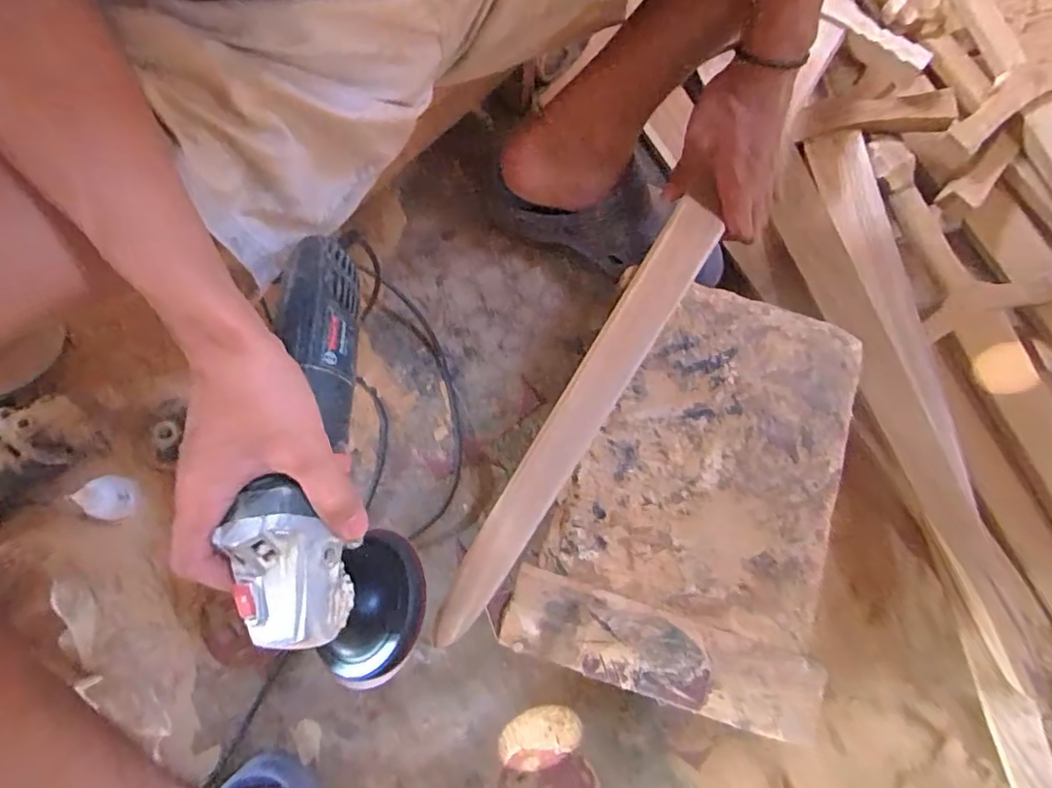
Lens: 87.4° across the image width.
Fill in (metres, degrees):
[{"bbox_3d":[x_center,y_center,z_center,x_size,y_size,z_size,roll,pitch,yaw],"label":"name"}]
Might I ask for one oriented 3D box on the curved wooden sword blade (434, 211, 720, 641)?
[{"bbox_3d":[0.049,0.000,0.420,0.043,0.012,0.390,32,70,6],"label":"curved wooden sword blade"}]

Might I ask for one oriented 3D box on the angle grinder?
[{"bbox_3d":[-0.133,0.032,0.350,0.089,0.085,0.290,-11,74,-2],"label":"angle grinder"}]

